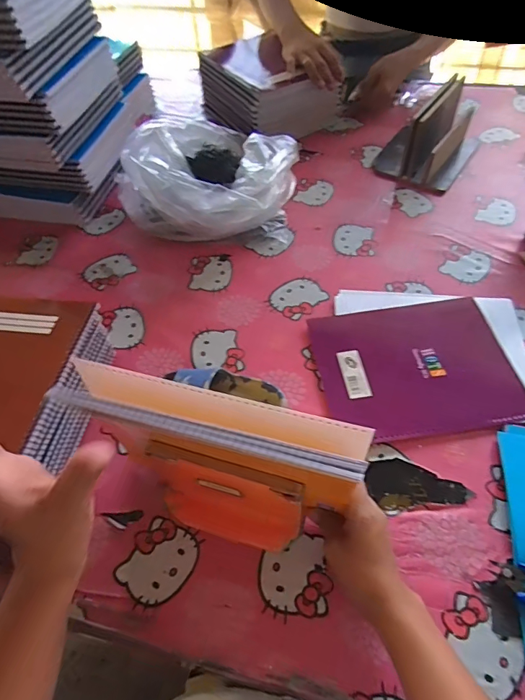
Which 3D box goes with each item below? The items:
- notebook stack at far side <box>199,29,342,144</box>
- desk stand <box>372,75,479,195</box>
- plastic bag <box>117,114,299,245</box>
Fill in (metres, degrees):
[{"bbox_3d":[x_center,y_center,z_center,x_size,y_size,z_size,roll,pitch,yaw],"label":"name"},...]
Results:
[{"bbox_3d":[0.008,-0.559,0.934,0.195,0.117,0.288,-29,57,-16],"label":"notebook stack at far side"},{"bbox_3d":[0.325,-0.423,0.817,0.157,0.124,0.199,28,61,22],"label":"desk stand"},{"bbox_3d":[-0.096,-0.300,0.737,0.295,0.154,0.228,23,59,19],"label":"plastic bag"}]

